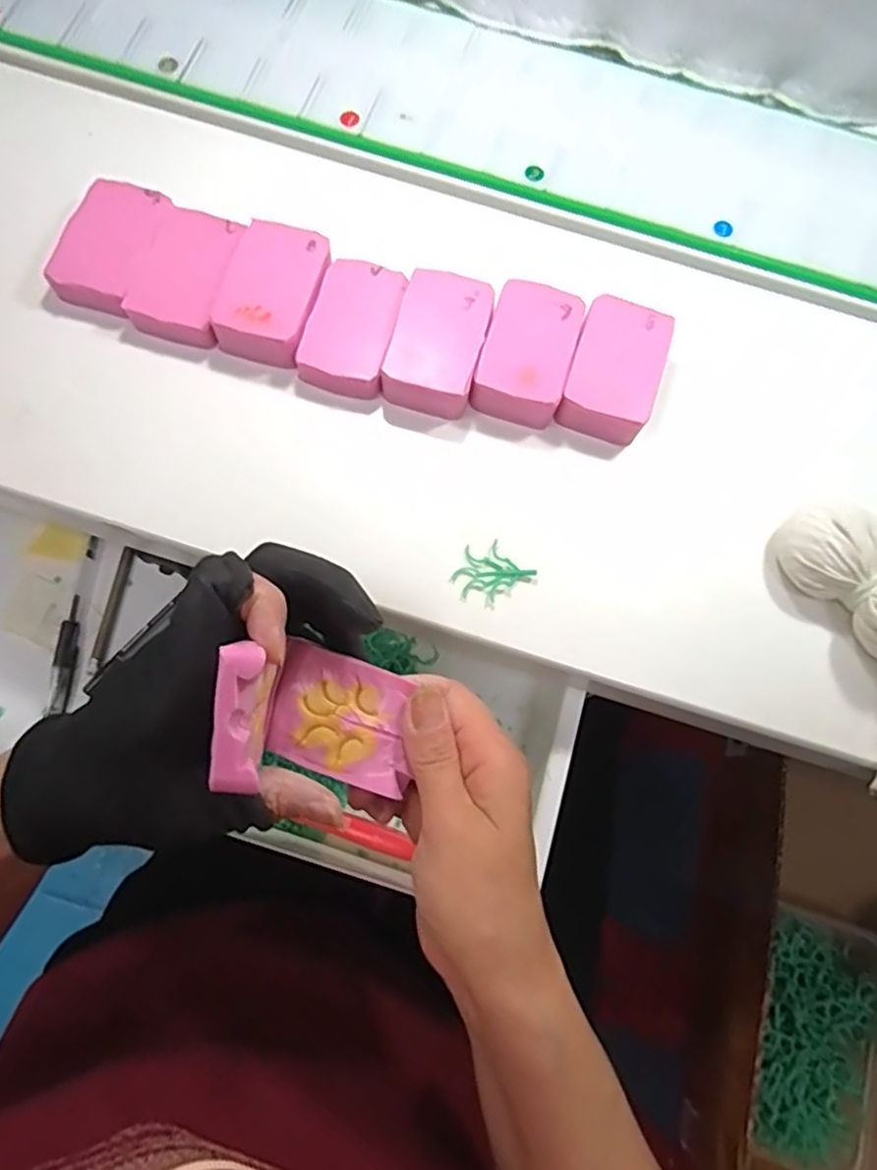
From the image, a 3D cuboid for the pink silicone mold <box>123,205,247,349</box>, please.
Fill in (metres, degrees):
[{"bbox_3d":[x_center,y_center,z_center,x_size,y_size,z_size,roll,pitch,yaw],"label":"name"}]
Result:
[{"bbox_3d":[-0.131,-0.165,0.350,0.048,0.023,0.074,17,75,3],"label":"pink silicone mold"}]

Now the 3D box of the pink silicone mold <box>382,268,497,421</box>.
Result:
[{"bbox_3d":[0.001,-0.127,0.345,0.045,0.022,0.075,15,75,2],"label":"pink silicone mold"}]

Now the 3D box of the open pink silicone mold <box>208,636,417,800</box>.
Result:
[{"bbox_3d":[-0.041,0.046,0.234,0.056,0.071,0.052,6,75,0],"label":"open pink silicone mold"}]

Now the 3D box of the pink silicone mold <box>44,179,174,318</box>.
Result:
[{"bbox_3d":[-0.175,-0.181,0.353,0.046,0.018,0.072,15,75,2],"label":"pink silicone mold"}]

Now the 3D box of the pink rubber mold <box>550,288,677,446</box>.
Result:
[{"bbox_3d":[0.094,-0.114,0.350,0.046,0.026,0.073,18,75,3],"label":"pink rubber mold"}]

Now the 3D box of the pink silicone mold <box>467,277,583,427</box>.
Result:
[{"bbox_3d":[0.048,-0.122,0.348,0.044,0.022,0.074,16,75,3],"label":"pink silicone mold"}]

